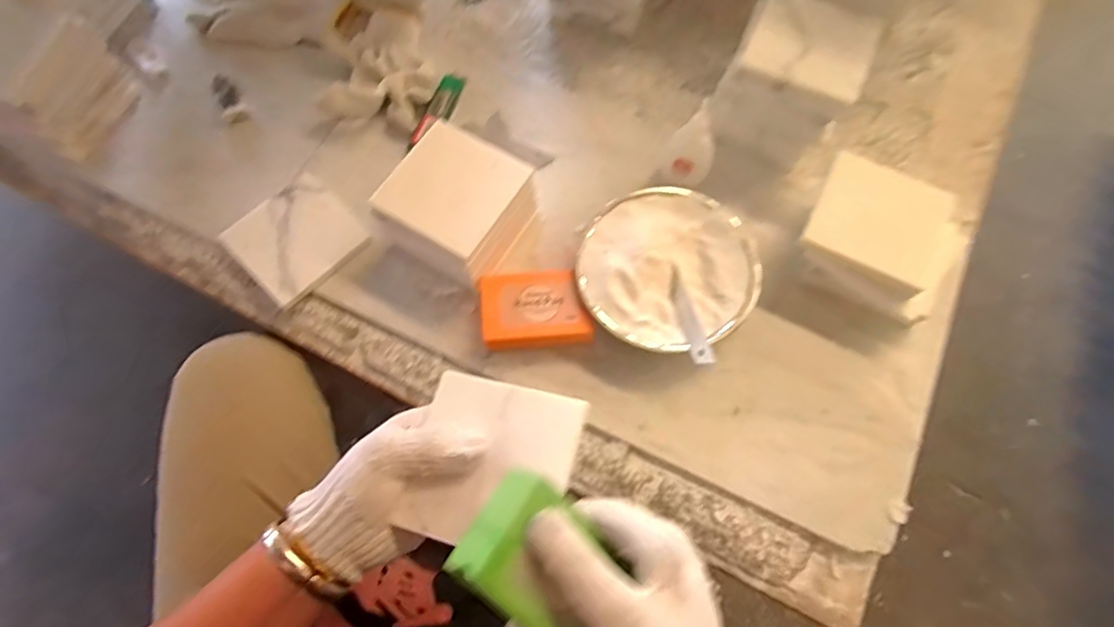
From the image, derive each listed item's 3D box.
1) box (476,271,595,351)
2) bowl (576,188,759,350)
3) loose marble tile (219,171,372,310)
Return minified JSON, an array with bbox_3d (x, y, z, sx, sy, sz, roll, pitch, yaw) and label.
[{"bbox_3d":[-0.019,-0.002,0.501,0.091,0.029,0.060,-4,71,-4],"label":"box"},{"bbox_3d":[0.096,-0.039,0.507,0.145,0.043,0.146,1,70,-2],"label":"bowl"},{"bbox_3d":[-0.239,-0.070,0.532,0.100,0.008,0.100,-42,77,-15],"label":"loose marble tile"}]

